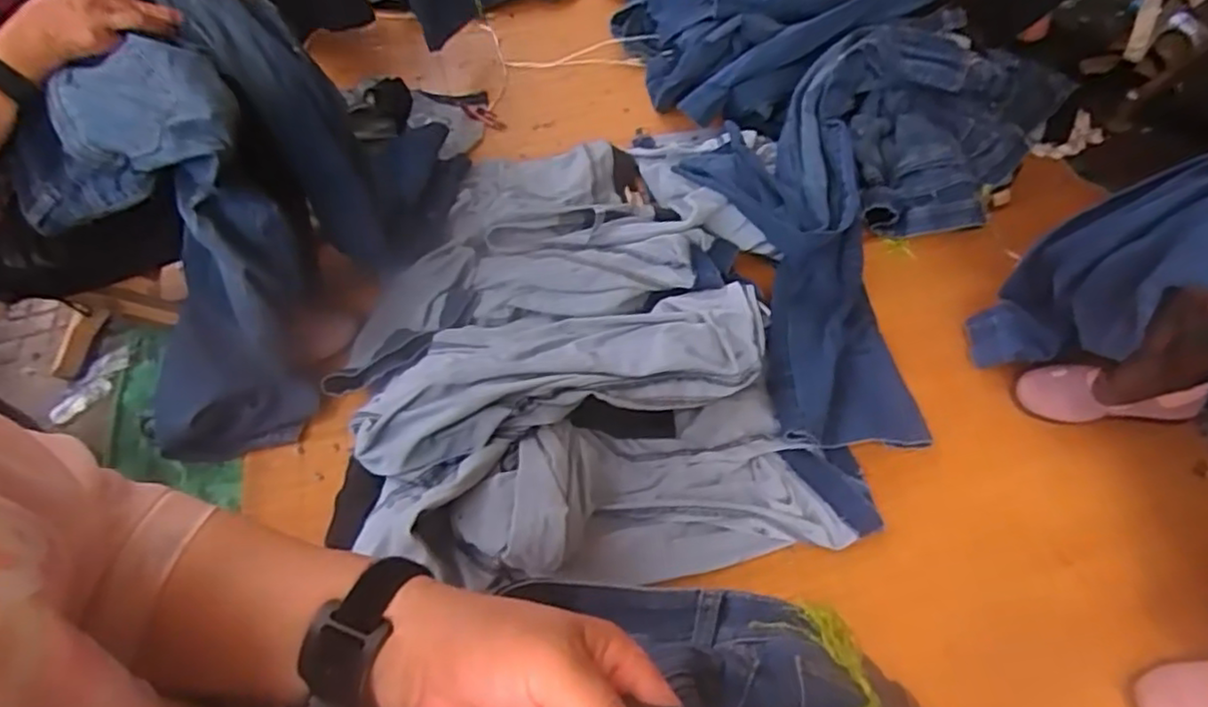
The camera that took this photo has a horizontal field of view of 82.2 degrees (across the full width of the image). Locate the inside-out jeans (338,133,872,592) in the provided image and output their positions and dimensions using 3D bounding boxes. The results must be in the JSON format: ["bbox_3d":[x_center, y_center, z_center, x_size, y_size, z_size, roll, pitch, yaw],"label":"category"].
[{"bbox_3d":[-0.019,-0.092,1.028,0.670,0.190,0.761,-6,53,-2],"label":"inside-out jeans"}]

